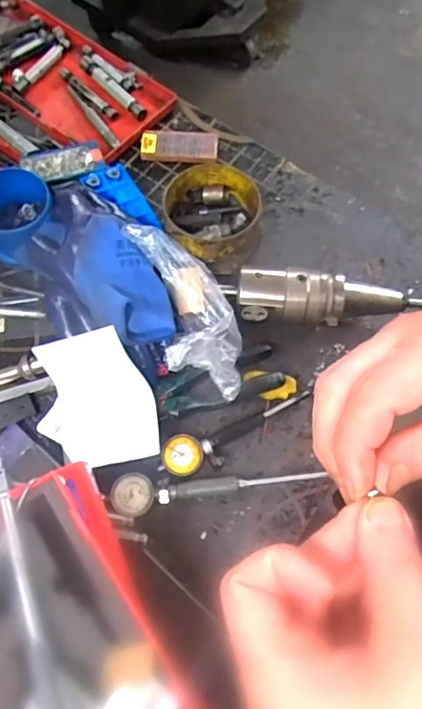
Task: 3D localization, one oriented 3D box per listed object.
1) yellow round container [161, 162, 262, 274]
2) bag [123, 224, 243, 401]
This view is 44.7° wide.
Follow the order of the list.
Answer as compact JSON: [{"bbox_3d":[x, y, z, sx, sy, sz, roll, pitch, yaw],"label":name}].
[{"bbox_3d":[0.003,-0.163,0.601,0.111,0.059,0.122,0,68,-1],"label":"yellow round container"},{"bbox_3d":[-0.022,-0.046,0.538,0.082,0.098,0.195,-16,70,-7],"label":"bag"}]

